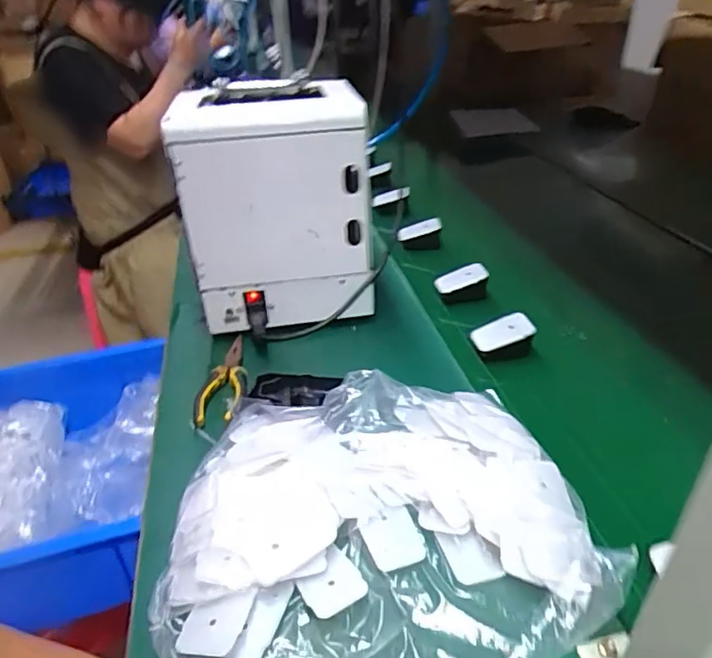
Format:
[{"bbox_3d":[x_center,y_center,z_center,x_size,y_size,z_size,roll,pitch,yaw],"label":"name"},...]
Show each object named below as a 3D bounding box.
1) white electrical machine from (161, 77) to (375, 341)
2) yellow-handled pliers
[{"bbox_3d":[-0.101,-0.149,0.696,0.213,0.266,0.164,-9,34,-9],"label":"white electrical machine"},{"bbox_3d":[-0.155,0.054,0.635,0.056,0.030,0.162,-8,34,-8],"label":"yellow-handled pliers"}]

